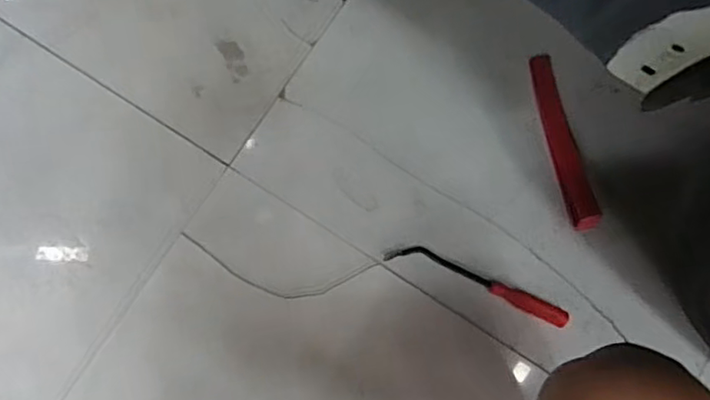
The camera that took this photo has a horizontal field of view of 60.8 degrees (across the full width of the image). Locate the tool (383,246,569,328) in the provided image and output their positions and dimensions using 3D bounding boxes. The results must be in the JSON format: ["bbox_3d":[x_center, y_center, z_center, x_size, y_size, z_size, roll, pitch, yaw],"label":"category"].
[{"bbox_3d":[0.144,0.096,0.713,0.220,0.017,0.028,21,79,3],"label":"tool"}]

